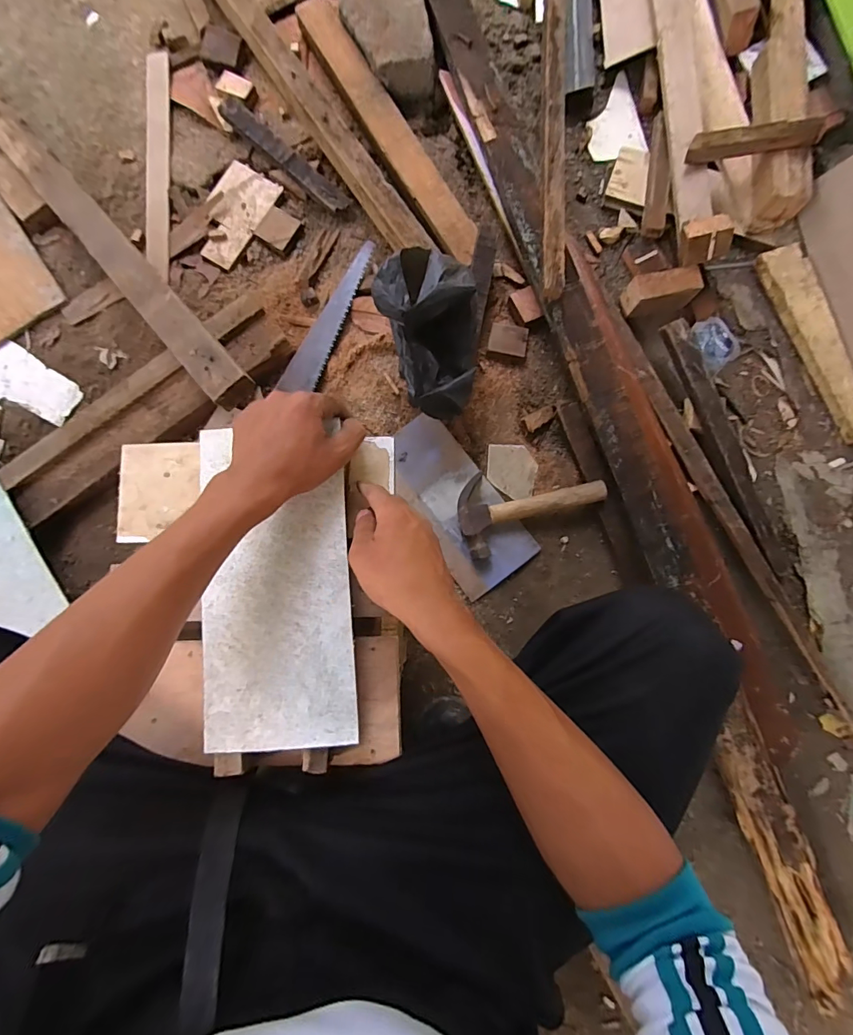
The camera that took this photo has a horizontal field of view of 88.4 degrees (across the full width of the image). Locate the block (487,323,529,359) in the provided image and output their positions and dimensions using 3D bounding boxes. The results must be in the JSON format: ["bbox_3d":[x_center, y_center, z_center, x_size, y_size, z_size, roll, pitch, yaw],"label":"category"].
[{"bbox_3d":[0.130,-0.280,0.696,0.059,0.017,0.046,10,84,3],"label":"block"}]

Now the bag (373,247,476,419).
[{"bbox_3d":[0.000,-0.229,0.616,0.135,0.183,0.186,8,84,3],"label":"bag"}]

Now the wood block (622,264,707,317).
[{"bbox_3d":[0.363,-0.350,0.675,0.104,0.055,0.044,-13,84,0],"label":"wood block"}]

